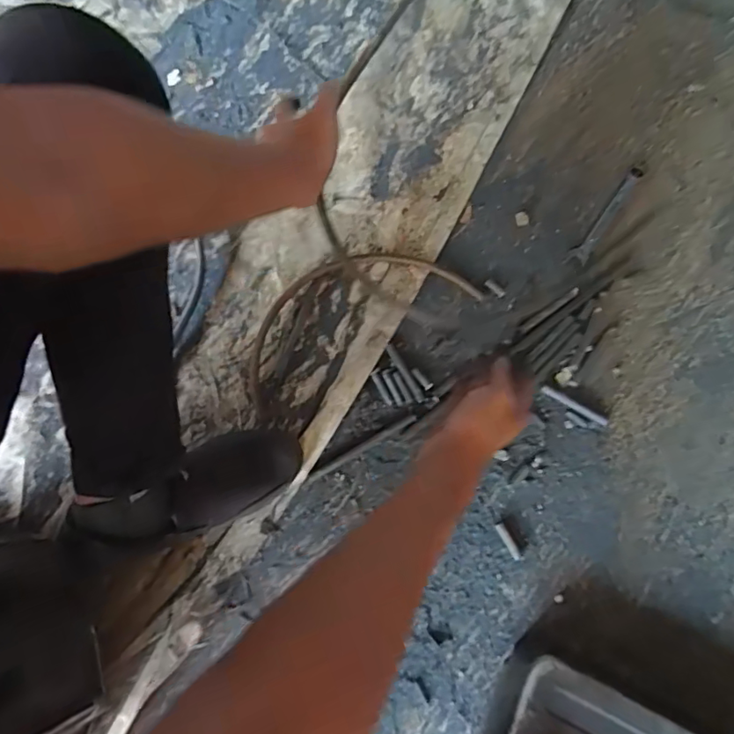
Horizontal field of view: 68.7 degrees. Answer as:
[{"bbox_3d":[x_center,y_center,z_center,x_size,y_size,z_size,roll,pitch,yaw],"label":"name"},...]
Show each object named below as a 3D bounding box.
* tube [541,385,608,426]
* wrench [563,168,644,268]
[{"bbox_3d":[0.272,0.051,0.701,0.092,0.004,0.010,31,76,7],"label":"tube"},{"bbox_3d":[0.344,-0.220,0.771,0.026,0.004,0.194,35,76,8],"label":"wrench"}]

